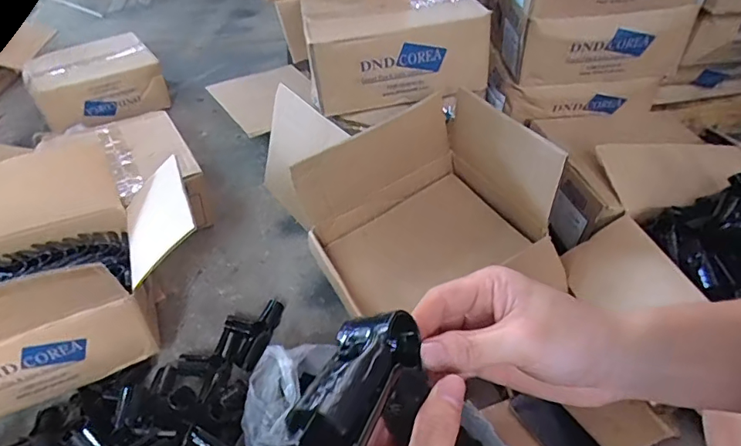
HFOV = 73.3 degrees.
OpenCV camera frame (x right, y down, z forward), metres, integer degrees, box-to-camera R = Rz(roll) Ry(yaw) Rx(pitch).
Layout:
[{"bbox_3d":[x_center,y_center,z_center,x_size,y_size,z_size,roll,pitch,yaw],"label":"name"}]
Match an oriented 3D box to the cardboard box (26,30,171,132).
[{"bbox_3d":[-0.827,-0.426,1.510,0.348,0.133,0.292,-24,47,-25],"label":"cardboard box"}]

